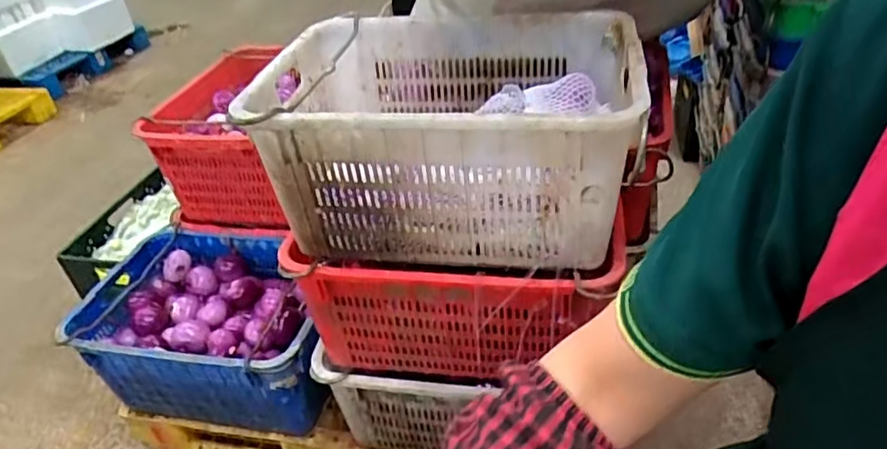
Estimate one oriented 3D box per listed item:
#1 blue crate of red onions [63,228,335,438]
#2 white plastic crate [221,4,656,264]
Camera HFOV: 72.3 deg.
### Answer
[{"bbox_3d":[-0.548,0.262,1.521,0.648,0.276,0.414,4,38,13],"label":"blue crate of red onions"},{"bbox_3d":[0.015,-0.160,1.042,0.573,0.305,0.477,2,37,10],"label":"white plastic crate"}]

